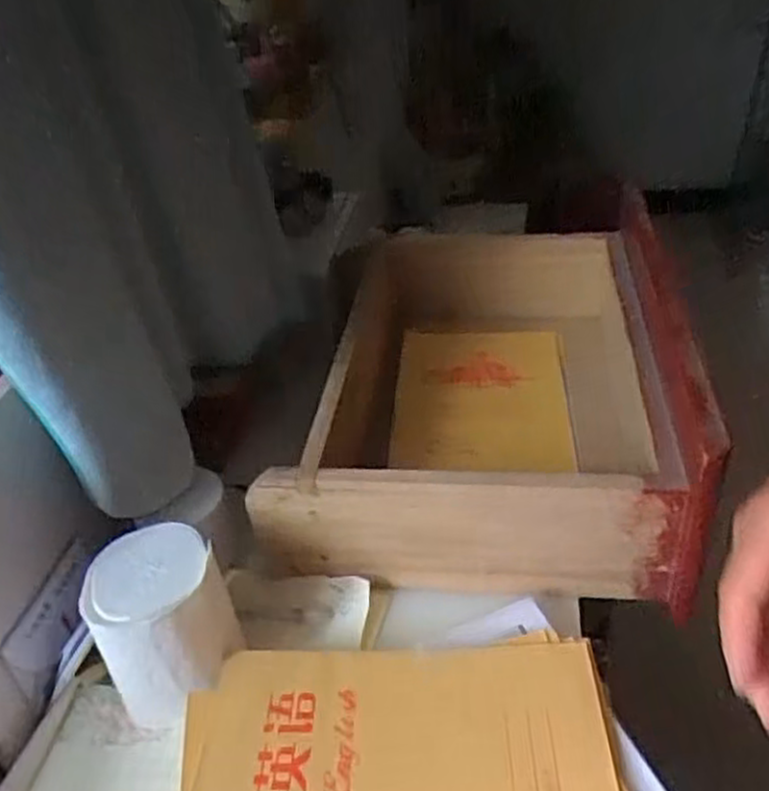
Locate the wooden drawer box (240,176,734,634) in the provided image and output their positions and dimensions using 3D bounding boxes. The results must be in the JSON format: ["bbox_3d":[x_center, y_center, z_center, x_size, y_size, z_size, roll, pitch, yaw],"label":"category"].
[{"bbox_3d":[0.106,-0.001,0.765,0.344,0.164,0.449,1,36,11],"label":"wooden drawer box"}]

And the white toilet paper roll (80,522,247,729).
[{"bbox_3d":[-0.155,0.164,0.536,0.090,0.114,0.089,-4,35,3],"label":"white toilet paper roll"}]

